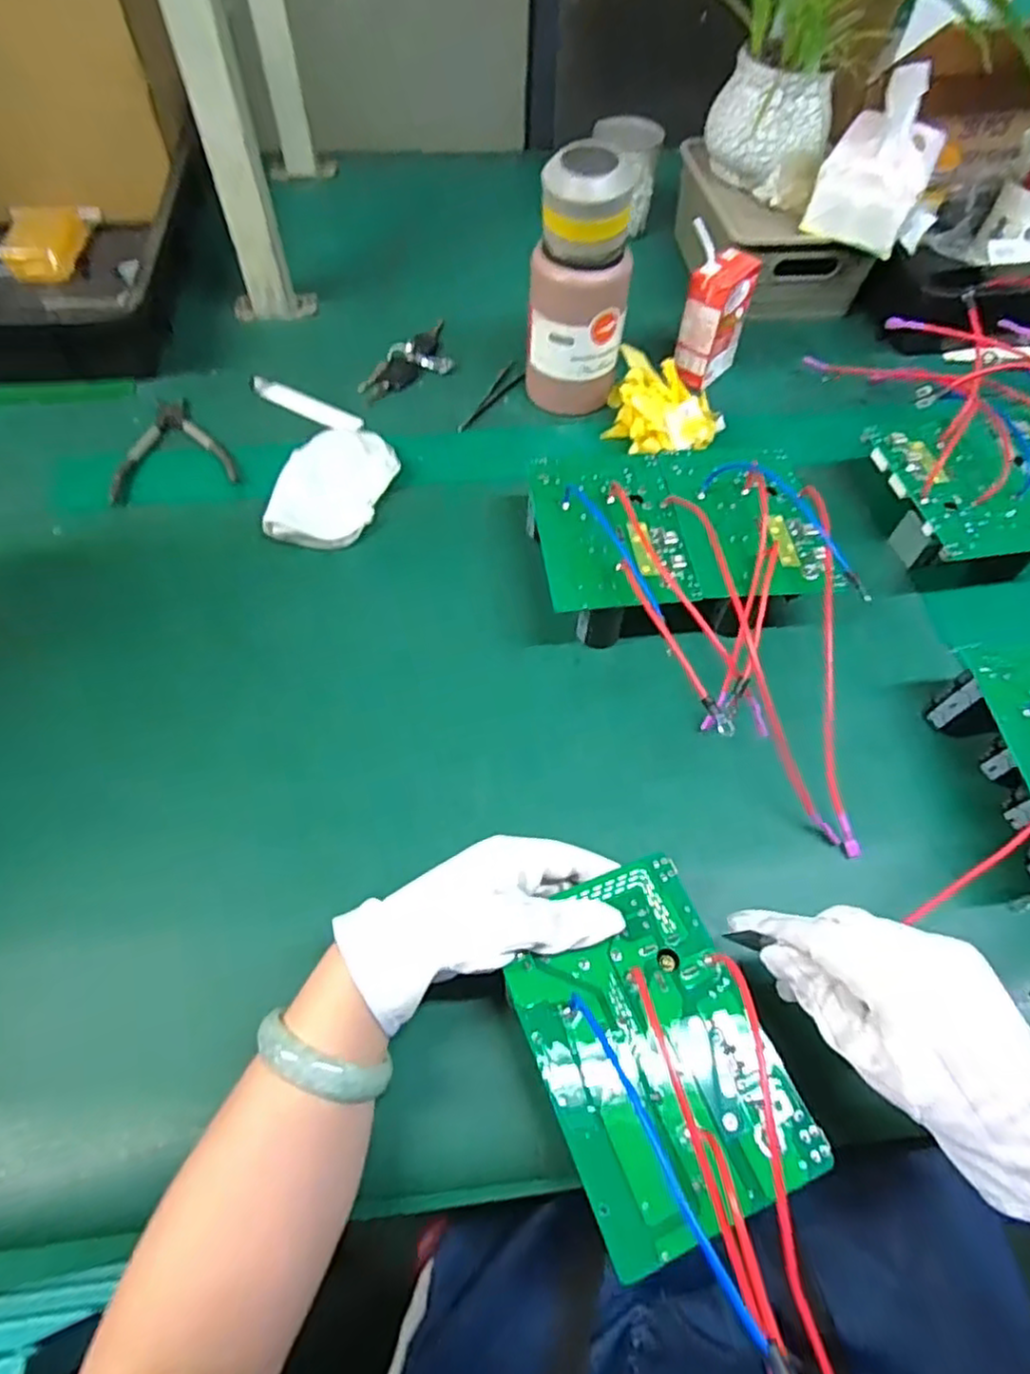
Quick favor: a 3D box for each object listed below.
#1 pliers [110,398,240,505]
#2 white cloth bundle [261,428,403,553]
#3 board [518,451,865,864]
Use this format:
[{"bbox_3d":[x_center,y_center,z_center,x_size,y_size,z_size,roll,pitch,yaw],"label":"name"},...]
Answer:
[{"bbox_3d":[-0.323,-0.229,0.629,0.105,0.015,0.135,-16,60,-11],"label":"pliers"},{"bbox_3d":[-0.160,-0.175,0.587,0.087,0.020,0.129,17,60,8],"label":"white cloth bundle"},{"bbox_3d":[0.139,-0.047,0.493,0.213,0.082,0.325,-7,59,-6],"label":"board"}]

